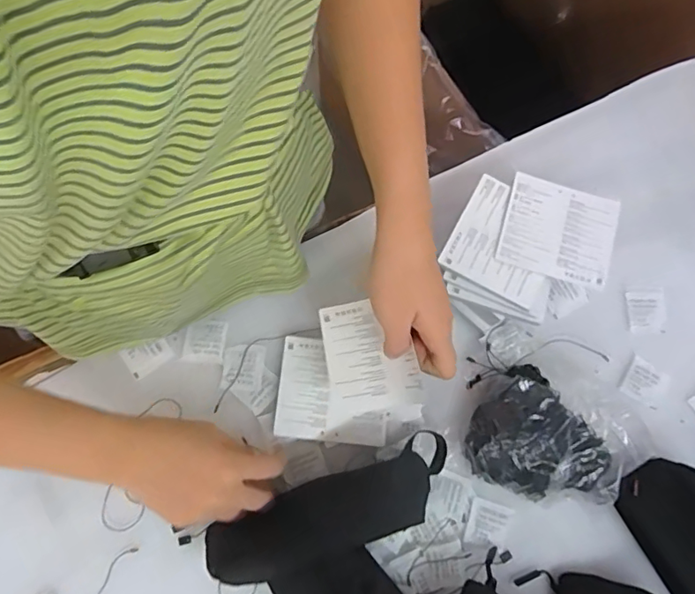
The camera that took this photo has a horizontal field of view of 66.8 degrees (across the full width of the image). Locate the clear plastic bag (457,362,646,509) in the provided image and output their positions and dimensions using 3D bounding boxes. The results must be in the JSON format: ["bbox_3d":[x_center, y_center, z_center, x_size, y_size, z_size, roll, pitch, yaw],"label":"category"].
[{"bbox_3d":[0.177,0.124,0.458,0.128,0.066,0.116,33,77,5],"label":"clear plastic bag"}]

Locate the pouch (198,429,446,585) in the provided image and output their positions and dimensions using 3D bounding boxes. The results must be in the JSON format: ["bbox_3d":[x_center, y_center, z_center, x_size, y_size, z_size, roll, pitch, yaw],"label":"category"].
[{"bbox_3d":[-0.009,0.179,0.436,0.212,0.047,0.059,-21,75,-7],"label":"pouch"}]

